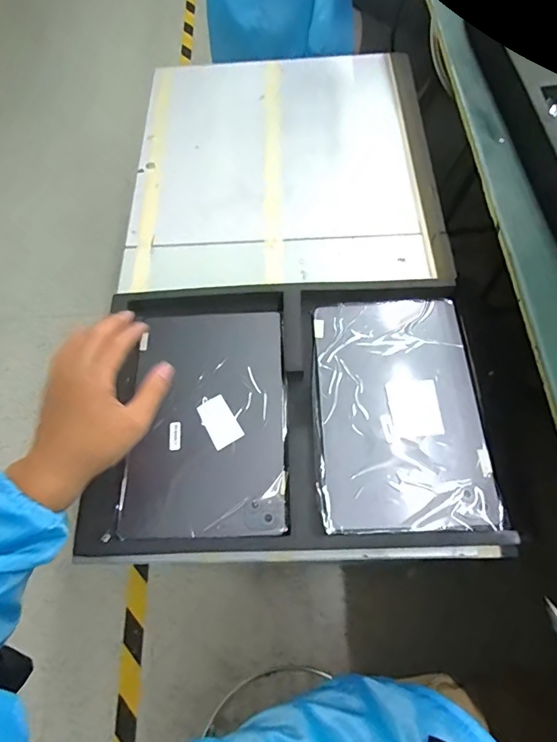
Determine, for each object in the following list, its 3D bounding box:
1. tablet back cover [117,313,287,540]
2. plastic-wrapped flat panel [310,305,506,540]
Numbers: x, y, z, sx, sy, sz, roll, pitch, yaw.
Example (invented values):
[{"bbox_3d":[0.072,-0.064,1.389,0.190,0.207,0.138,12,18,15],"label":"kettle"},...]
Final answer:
[{"bbox_3d":[-0.080,0.046,0.494,0.169,0.009,0.253,-3,67,2],"label":"tablet back cover"},{"bbox_3d":[0.126,0.038,0.483,0.164,0.017,0.256,-2,67,2],"label":"plastic-wrapped flat panel"}]

